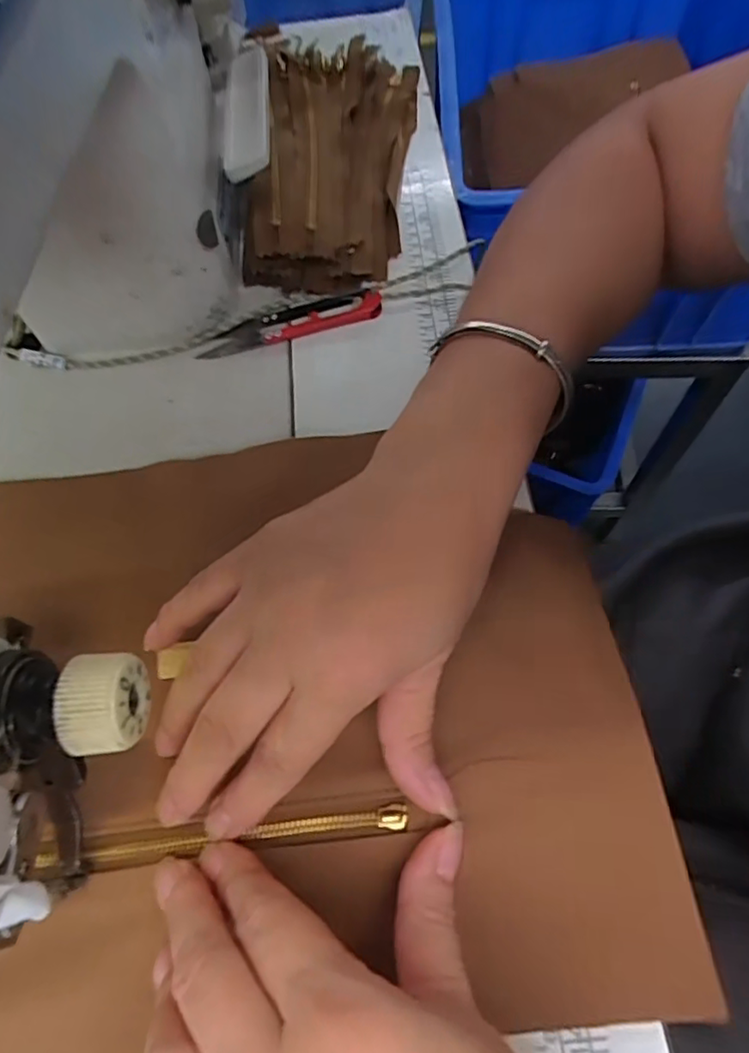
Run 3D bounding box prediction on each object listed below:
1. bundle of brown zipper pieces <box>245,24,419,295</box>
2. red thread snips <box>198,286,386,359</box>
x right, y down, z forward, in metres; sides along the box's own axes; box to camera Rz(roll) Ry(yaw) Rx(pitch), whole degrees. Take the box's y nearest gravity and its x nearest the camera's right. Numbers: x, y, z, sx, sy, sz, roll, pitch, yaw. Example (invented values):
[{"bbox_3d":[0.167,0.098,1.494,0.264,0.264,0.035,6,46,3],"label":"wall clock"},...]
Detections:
[{"bbox_3d":[-0.026,-0.251,0.394,0.107,0.035,0.235,-1,63,3],"label":"bundle of brown zipper pieces"},{"bbox_3d":[-0.048,-0.118,0.335,0.103,0.008,0.024,-15,63,-4],"label":"red thread snips"}]

